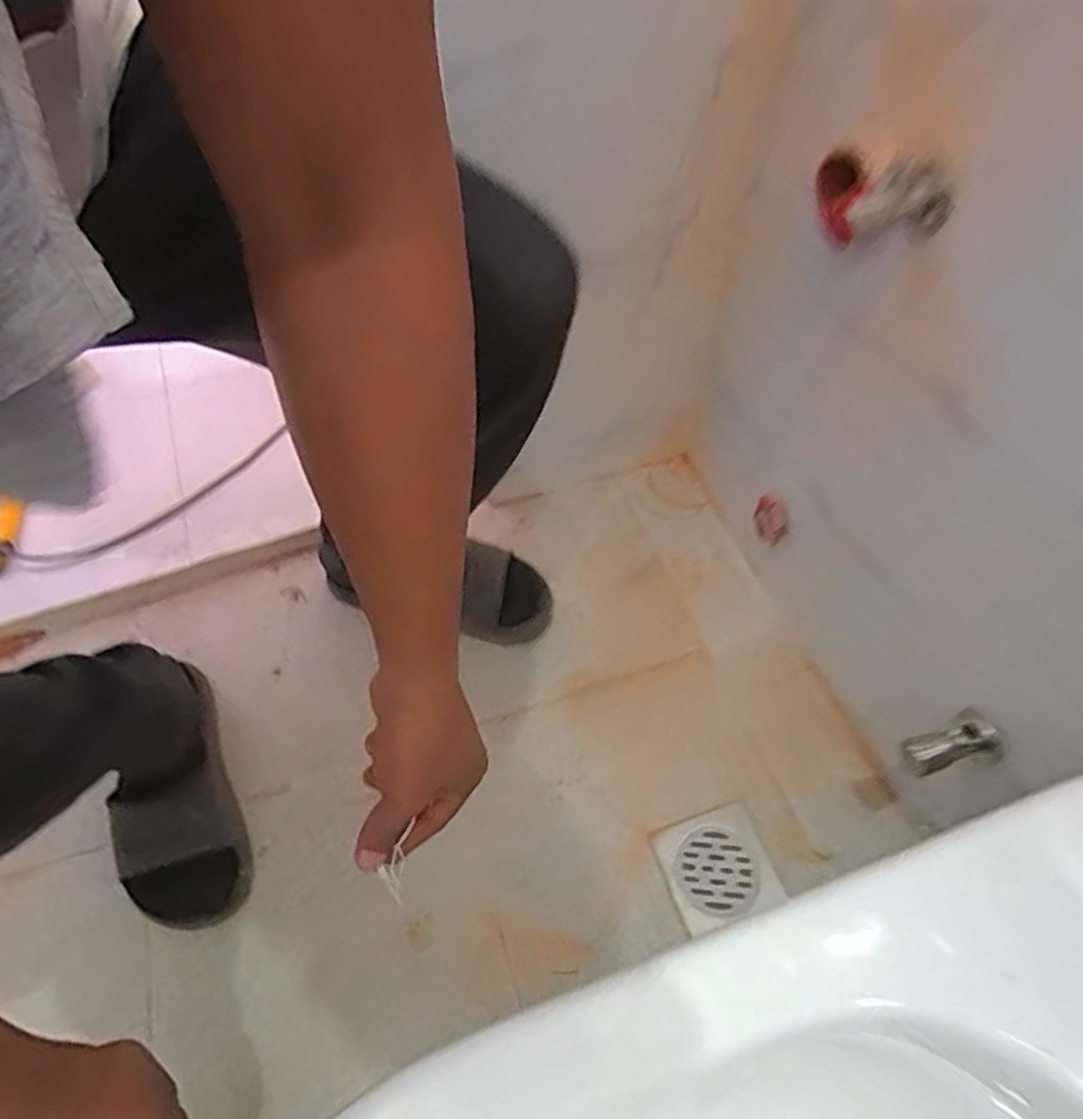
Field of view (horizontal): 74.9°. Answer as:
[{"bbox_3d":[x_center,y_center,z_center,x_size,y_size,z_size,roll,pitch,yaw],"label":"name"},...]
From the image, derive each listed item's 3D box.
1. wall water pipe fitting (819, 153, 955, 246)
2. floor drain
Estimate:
[{"bbox_3d":[0.232,-0.255,0.486,0.058,0.054,0.093,-1,56,1],"label":"wall water pipe fitting"},{"bbox_3d":[0.164,0.289,0.667,0.099,0.007,0.095,-17,57,-10],"label":"floor drain"}]

